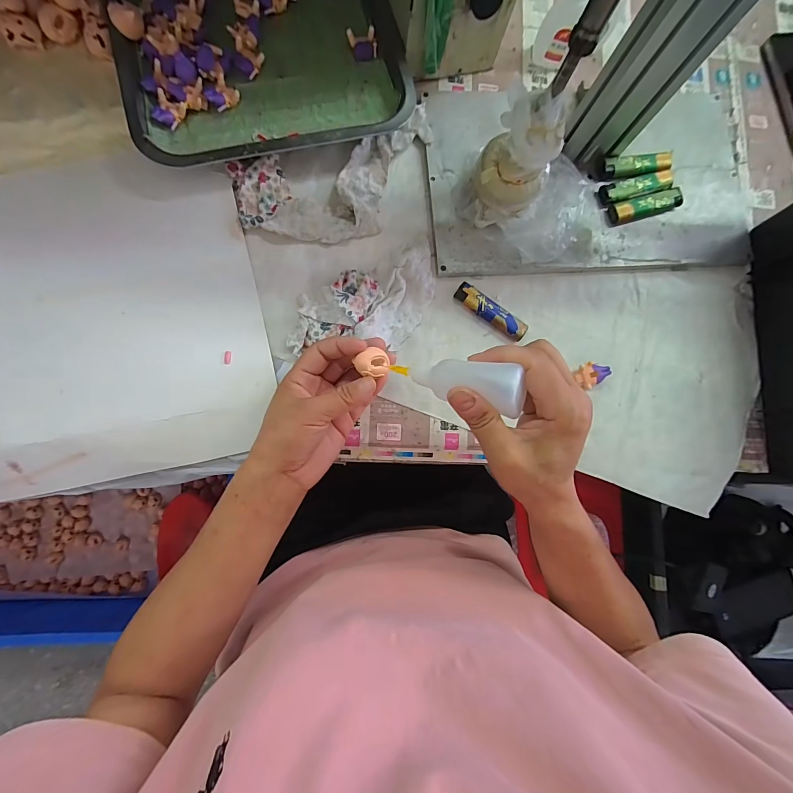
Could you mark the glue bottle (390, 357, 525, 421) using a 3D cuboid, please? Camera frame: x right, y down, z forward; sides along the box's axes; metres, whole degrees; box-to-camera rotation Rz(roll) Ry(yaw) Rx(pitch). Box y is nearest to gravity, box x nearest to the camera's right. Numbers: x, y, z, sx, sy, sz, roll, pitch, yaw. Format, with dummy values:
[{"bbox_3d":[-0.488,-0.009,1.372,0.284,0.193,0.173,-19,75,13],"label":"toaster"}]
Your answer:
[{"bbox_3d":[0.042,-0.009,0.253,0.088,0.023,0.028,12,82,30],"label":"glue bottle"}]

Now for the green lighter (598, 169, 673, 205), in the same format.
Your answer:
[{"bbox_3d":[0.255,-0.221,0.386,0.080,0.013,0.022,-15,87,-8],"label":"green lighter"}]

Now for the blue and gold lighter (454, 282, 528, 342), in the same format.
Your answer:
[{"bbox_3d":[0.095,-0.085,0.363,0.079,0.009,0.020,36,82,-3],"label":"blue and gold lighter"}]

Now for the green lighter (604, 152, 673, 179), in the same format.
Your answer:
[{"bbox_3d":[0.259,-0.245,0.390,0.078,0.016,0.023,-9,86,-8],"label":"green lighter"}]

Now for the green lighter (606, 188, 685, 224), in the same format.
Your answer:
[{"bbox_3d":[0.263,-0.200,0.383,0.080,0.013,0.021,-17,87,-8],"label":"green lighter"}]

